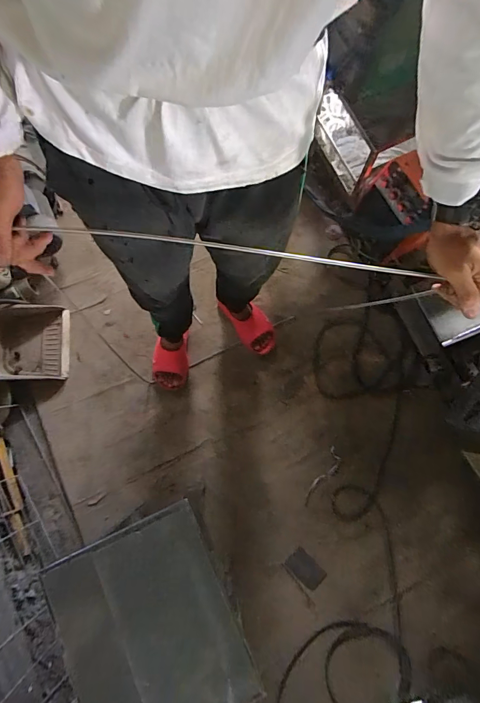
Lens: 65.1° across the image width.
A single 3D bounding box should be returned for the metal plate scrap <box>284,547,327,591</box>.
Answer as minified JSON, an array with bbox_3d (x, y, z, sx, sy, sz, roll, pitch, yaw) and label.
[{"bbox_3d":[0.208,0.691,1.192,0.133,0.006,0.076,45,83,-6],"label":"metal plate scrap"}]

